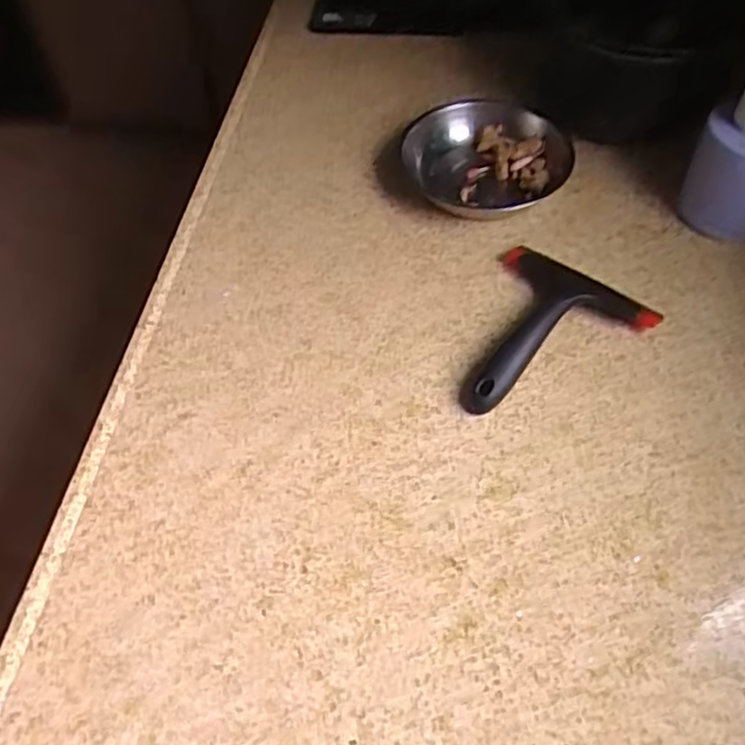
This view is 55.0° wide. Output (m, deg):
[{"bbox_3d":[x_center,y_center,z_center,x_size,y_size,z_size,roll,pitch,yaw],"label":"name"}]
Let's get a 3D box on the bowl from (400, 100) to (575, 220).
[{"bbox_3d":[0.105,-0.204,0.679,0.149,0.036,0.125,27,61,19],"label":"bowl"}]

